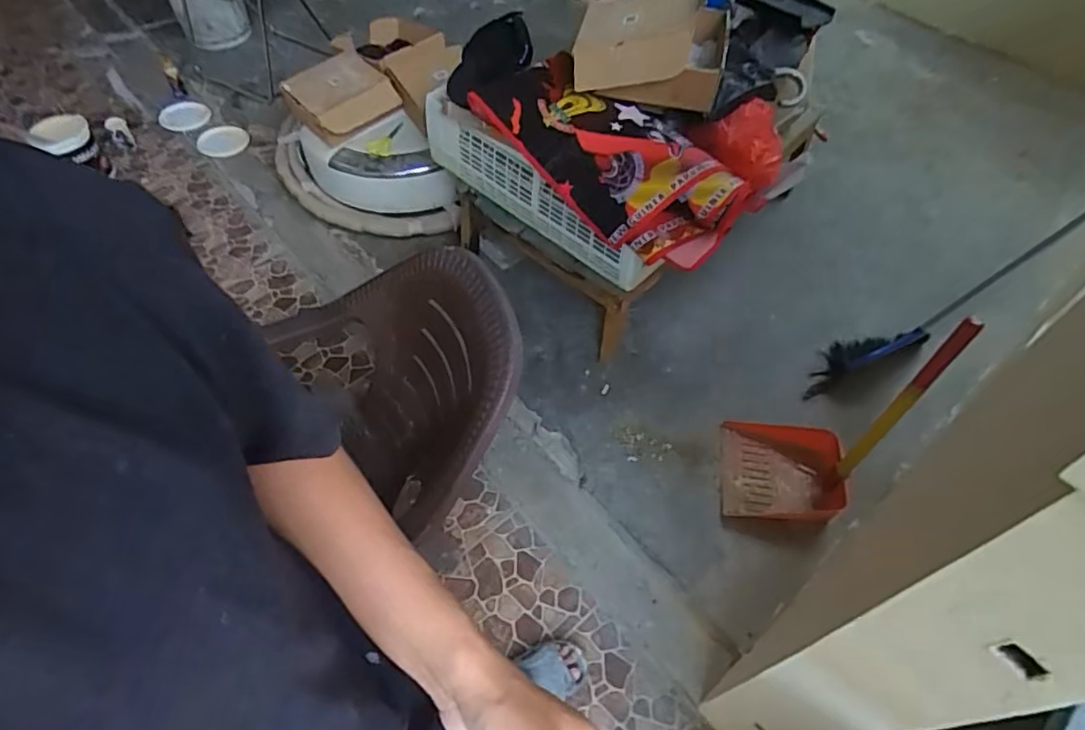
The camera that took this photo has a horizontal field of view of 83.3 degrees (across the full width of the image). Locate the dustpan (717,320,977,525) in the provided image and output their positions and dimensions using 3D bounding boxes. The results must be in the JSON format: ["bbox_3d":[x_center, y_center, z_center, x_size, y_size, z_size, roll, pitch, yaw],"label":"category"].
[{"bbox_3d":[0.611,0.115,1.328,0.286,0.568,0.260,7,55,2],"label":"dustpan"}]

